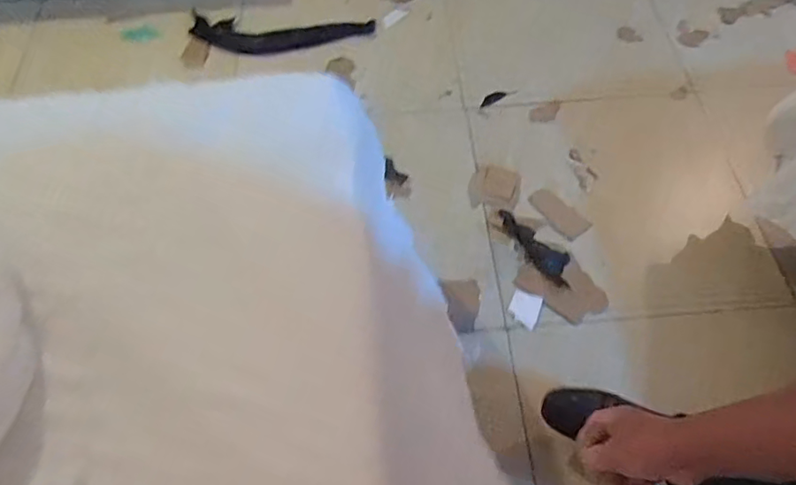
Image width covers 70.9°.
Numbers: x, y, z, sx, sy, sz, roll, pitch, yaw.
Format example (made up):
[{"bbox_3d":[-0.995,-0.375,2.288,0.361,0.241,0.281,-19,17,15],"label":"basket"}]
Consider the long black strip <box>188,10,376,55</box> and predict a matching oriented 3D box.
[{"bbox_3d":[-0.327,-0.576,1.523,0.508,0.026,0.143,4,64,1],"label":"long black strip"}]

